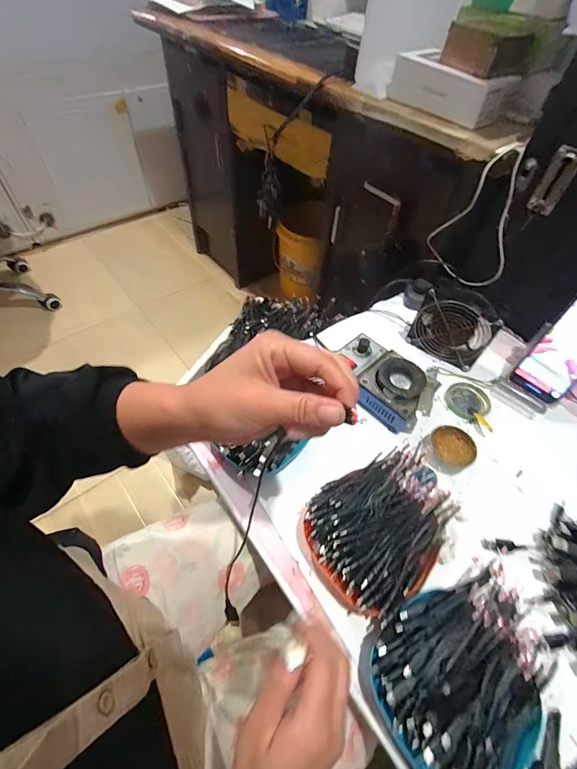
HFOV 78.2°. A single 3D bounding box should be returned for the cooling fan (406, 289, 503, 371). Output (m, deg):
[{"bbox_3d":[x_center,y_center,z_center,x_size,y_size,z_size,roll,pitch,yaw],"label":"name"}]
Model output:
[{"bbox_3d":[0.269,-0.096,0.580,0.118,0.110,0.050,30,58,18],"label":"cooling fan"}]

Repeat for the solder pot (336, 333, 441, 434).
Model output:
[{"bbox_3d":[0.142,-0.004,0.538,0.149,0.057,0.101,33,59,20],"label":"solder pot"}]

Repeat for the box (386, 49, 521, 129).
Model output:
[{"bbox_3d":[0.267,-0.491,0.585,0.099,0.055,0.182,-31,61,-23],"label":"box"}]

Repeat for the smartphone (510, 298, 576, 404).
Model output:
[{"bbox_3d":[0.417,-0.052,0.526,0.074,0.164,0.011,43,24,25],"label":"smartphone"}]

